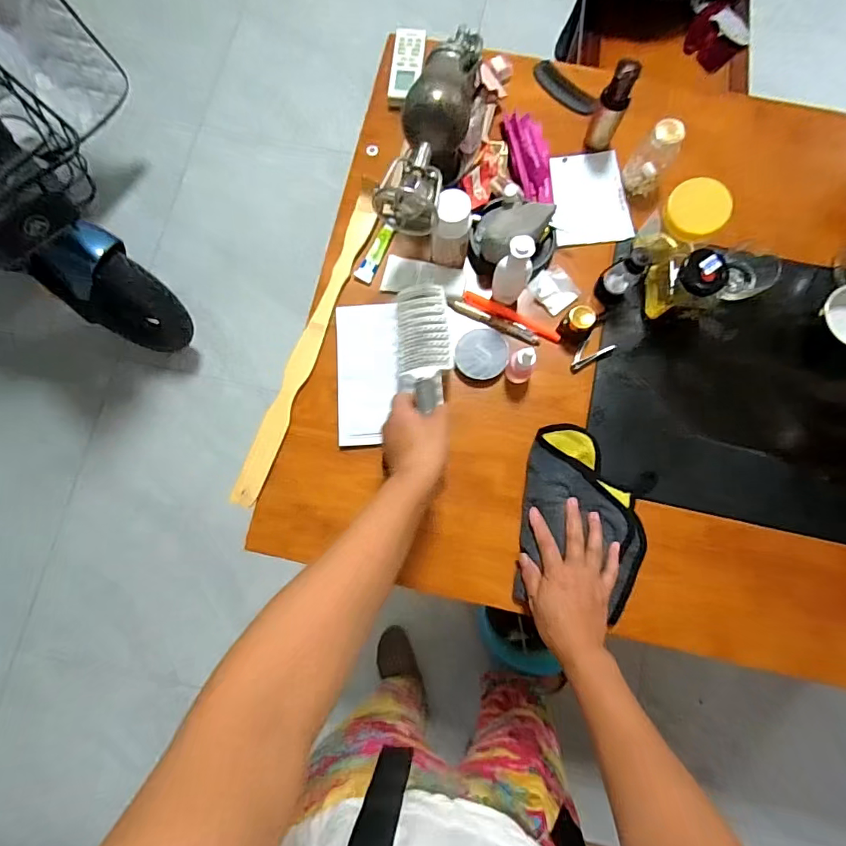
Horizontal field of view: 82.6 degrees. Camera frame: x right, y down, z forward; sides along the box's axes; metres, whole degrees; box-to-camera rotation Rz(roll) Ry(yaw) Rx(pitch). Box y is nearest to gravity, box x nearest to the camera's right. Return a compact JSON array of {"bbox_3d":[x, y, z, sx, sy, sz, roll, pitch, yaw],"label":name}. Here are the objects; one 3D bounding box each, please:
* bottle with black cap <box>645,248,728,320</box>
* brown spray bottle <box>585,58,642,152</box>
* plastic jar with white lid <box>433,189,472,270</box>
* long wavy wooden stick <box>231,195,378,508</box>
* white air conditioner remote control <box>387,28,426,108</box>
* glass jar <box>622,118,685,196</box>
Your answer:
[{"bbox_3d":[0.329,-0.181,0.614,0.059,0.102,0.083,1,80,0],"label":"bottle with black cap"},{"bbox_3d":[0.255,-0.423,0.653,0.044,0.122,0.039,22,81,4],"label":"brown spray bottle"},{"bbox_3d":[0.037,-0.240,0.612,0.044,0.113,0.045,0,80,0],"label":"plastic jar with white lid"},{"bbox_3d":[-0.153,-0.107,0.645,0.037,0.008,0.448,20,81,4],"label":"long wavy wooden stick"},{"bbox_3d":[-0.024,-0.531,0.719,0.046,0.019,0.120,6,80,1],"label":"white air conditioner remote control"},{"bbox_3d":[0.311,-0.356,0.654,0.054,0.104,0.051,0,80,0],"label":"glass jar"}]

